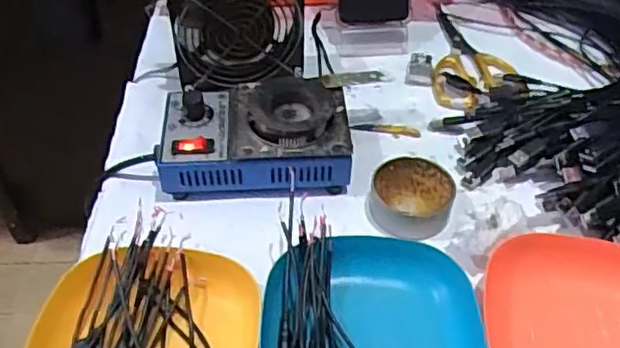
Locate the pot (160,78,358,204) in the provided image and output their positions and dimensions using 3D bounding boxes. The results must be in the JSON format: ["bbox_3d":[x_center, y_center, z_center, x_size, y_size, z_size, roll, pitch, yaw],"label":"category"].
[{"bbox_3d":[-0.045,-0.032,0.530,0.151,0.062,0.097,-2,47,-2],"label":"pot"}]

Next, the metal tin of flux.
[{"bbox_3d":[0.080,0.019,0.508,0.062,0.026,0.065,0,47,0],"label":"metal tin of flux"}]

